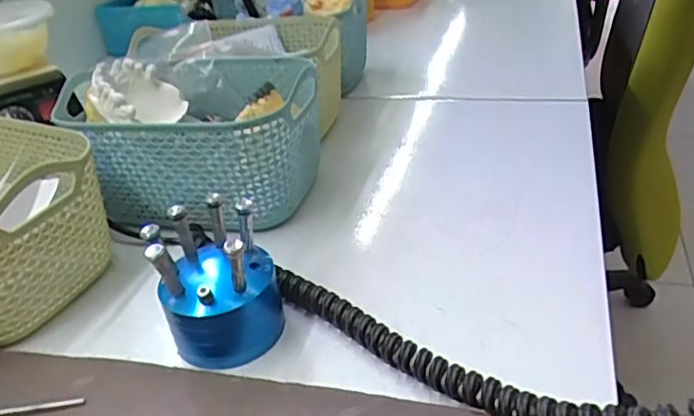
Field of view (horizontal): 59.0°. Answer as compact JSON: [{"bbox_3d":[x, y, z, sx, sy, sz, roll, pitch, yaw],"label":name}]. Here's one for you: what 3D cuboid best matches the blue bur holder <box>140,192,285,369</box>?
[{"bbox_3d":[-0.064,0.036,0.310,0.058,0.065,0.056,-13,32,-10],"label":"blue bur holder"}]

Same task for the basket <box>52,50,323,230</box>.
[{"bbox_3d":[-0.093,-0.049,0.431,0.143,0.094,0.118,3,33,16],"label":"basket"}]

